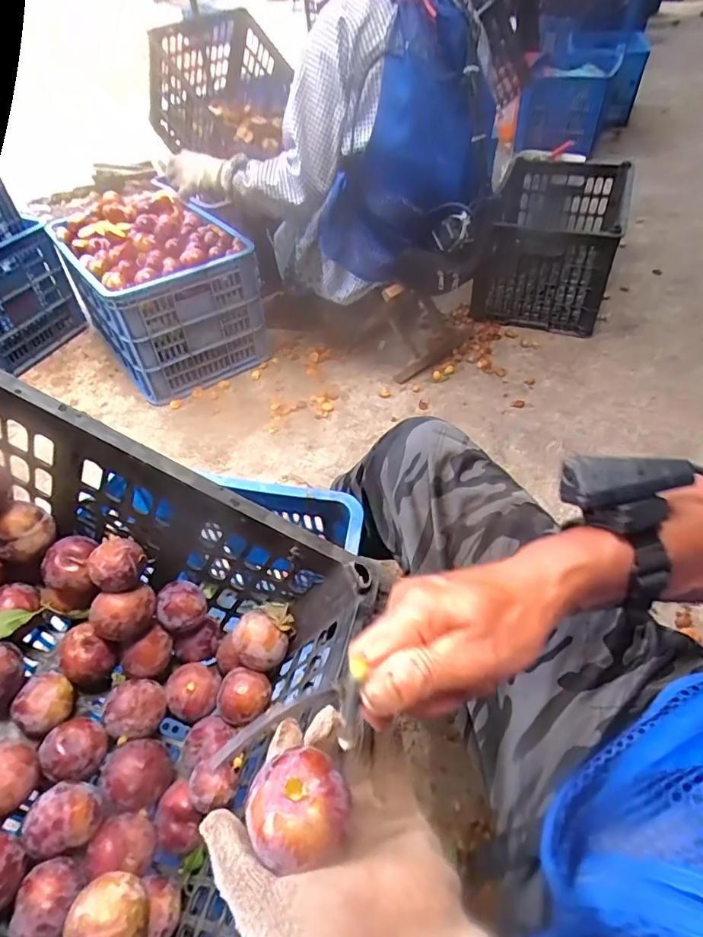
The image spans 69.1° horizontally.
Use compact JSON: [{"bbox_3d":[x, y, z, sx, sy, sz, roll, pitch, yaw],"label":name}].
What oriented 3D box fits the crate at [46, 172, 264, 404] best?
[{"bbox_3d":[-0.508,-0.484,1.377,0.373,0.350,0.495,-31,51,-20],"label":"crate"}]

